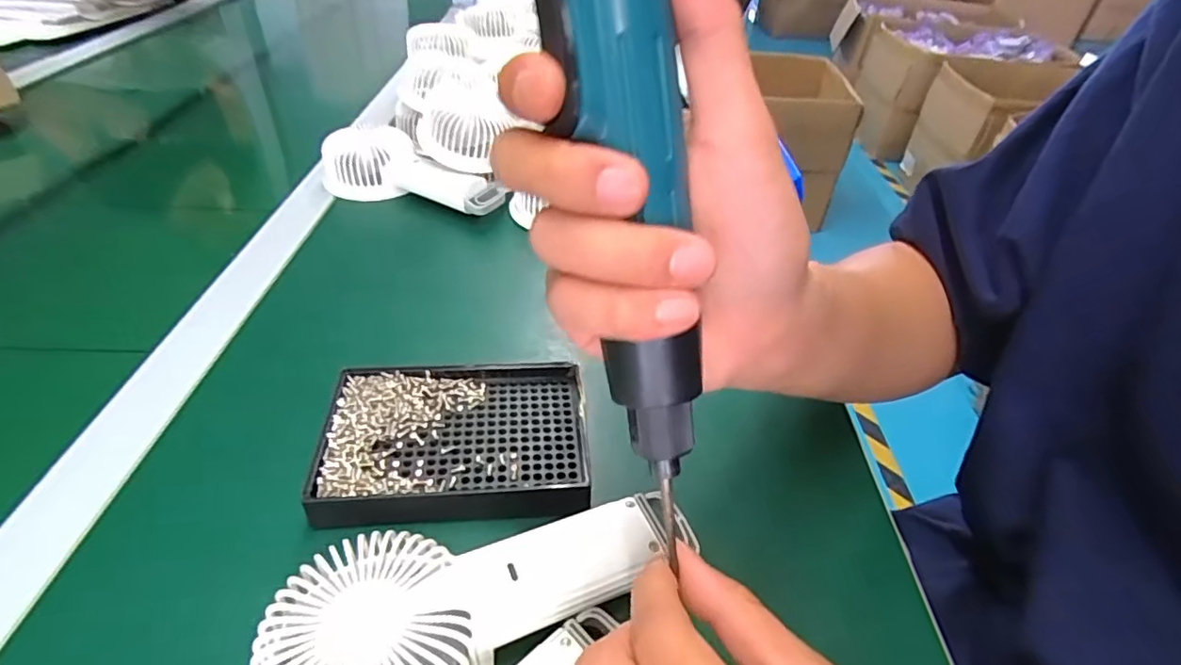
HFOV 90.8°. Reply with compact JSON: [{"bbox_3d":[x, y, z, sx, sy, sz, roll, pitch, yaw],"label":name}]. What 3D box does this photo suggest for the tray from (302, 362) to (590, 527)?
[{"bbox_3d":[-0.072,0.059,0.318,0.135,0.025,0.091,0,41,-7],"label":"tray"}]

